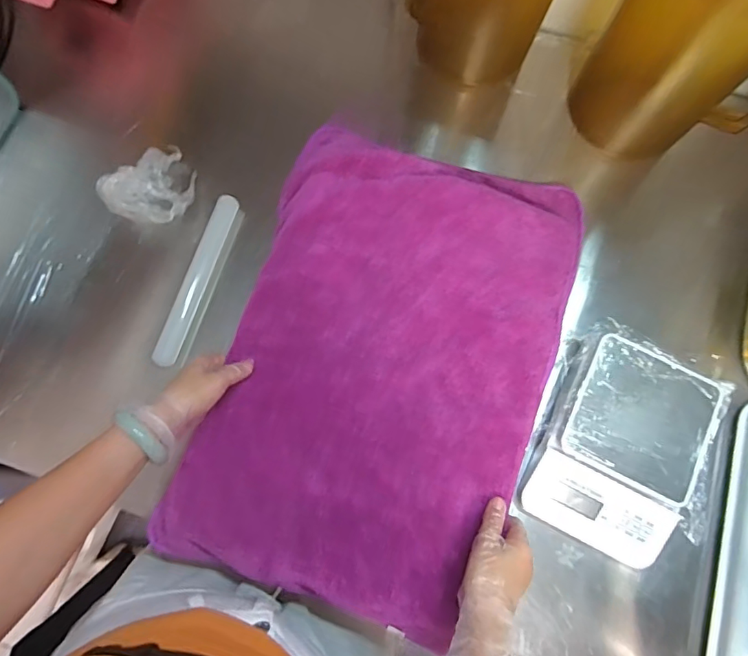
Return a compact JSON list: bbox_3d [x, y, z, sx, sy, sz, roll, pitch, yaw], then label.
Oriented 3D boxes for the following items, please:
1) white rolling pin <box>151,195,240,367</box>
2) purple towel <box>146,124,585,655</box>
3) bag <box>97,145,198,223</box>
[{"bbox_3d":[-0.215,-0.060,0.601,0.024,0.022,0.218,18,76,1],"label":"white rolling pin"},{"bbox_3d":[0.019,0.030,0.579,0.356,0.029,0.539,18,77,3],"label":"purple towel"},{"bbox_3d":[-0.272,-0.179,0.615,0.094,0.043,0.114,32,77,5],"label":"bag"}]

